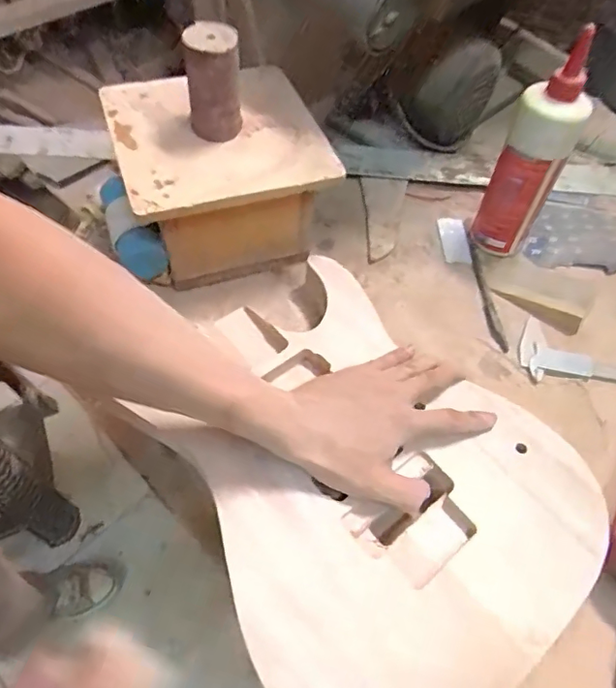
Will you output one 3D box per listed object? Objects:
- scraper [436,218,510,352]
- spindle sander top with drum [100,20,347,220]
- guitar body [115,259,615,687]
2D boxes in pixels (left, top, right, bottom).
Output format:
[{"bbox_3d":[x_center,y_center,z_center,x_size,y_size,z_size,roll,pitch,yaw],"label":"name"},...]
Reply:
[{"bbox_3d":[0.189,-0.079,0.623,0.037,0.013,0.198,-3,56,-5],"label":"scraper"},{"bbox_3d":[-0.088,-0.228,0.501,0.196,0.101,0.195,-18,58,-14],"label":"spindle sander top with drum"},{"bbox_3d":[0.035,0.103,0.434,0.348,0.040,0.291,38,59,24],"label":"guitar body"}]

